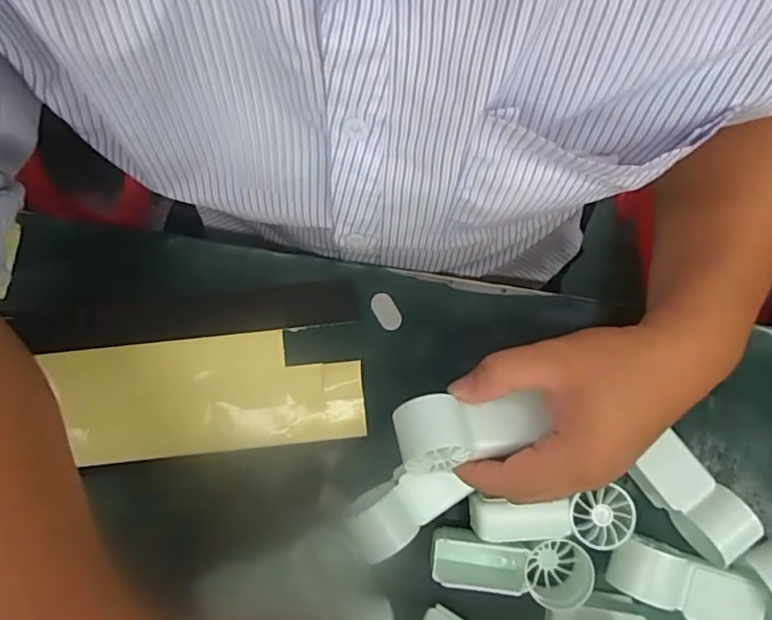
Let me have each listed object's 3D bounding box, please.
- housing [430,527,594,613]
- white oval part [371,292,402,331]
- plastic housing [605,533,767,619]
[{"bbox_3d":[0.075,0.154,0.335,0.094,0.034,0.038,11,86,1],"label":"housing"},{"bbox_3d":[0.000,0.001,0.368,0.015,0.004,0.026,-31,87,-2],"label":"white oval part"},{"bbox_3d":[0.182,0.168,0.334,0.090,0.030,0.035,24,87,2],"label":"plastic housing"}]

